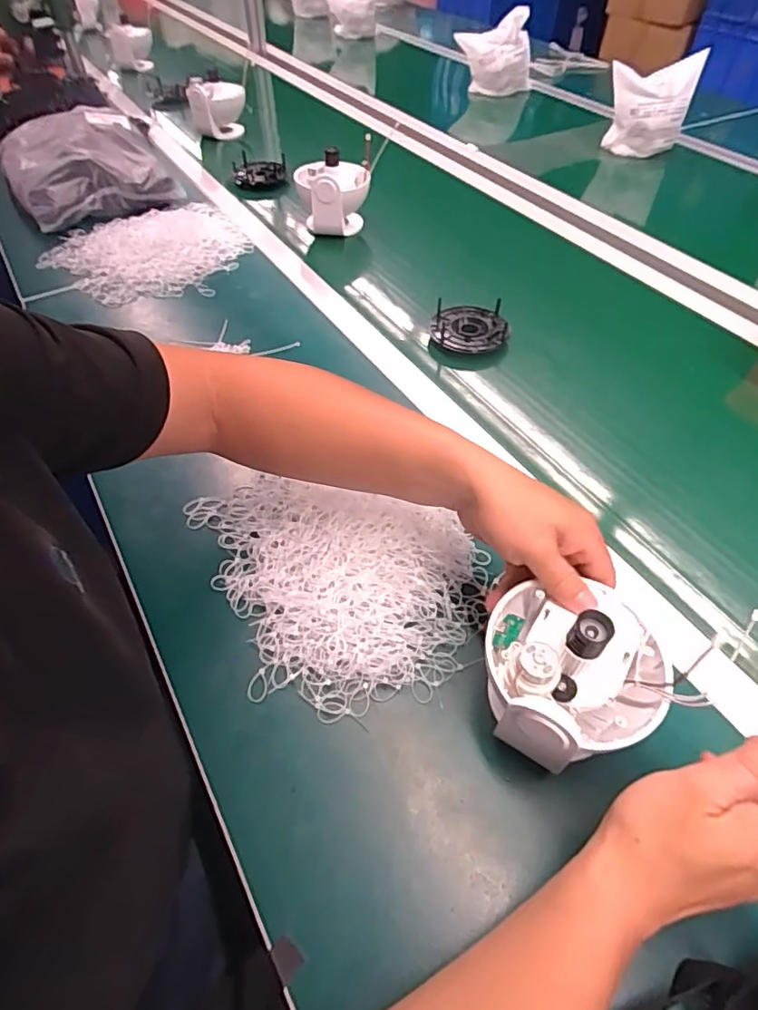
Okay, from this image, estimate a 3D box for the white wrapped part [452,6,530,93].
[{"bbox_3d":[0.287,-1.111,1.373,0.183,0.158,0.147,6,51,7],"label":"white wrapped part"}]

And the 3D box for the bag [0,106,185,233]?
[{"bbox_3d":[-0.499,-0.578,0.943,0.245,0.092,0.249,-25,54,-17],"label":"bag"}]

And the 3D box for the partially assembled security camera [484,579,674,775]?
[{"bbox_3d":[0.128,0.113,0.373,0.111,0.101,0.111,1,49,3],"label":"partially assembled security camera"}]

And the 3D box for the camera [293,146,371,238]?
[{"bbox_3d":[-0.069,-0.482,0.887,0.117,0.126,0.093,-6,51,-3],"label":"camera"}]

